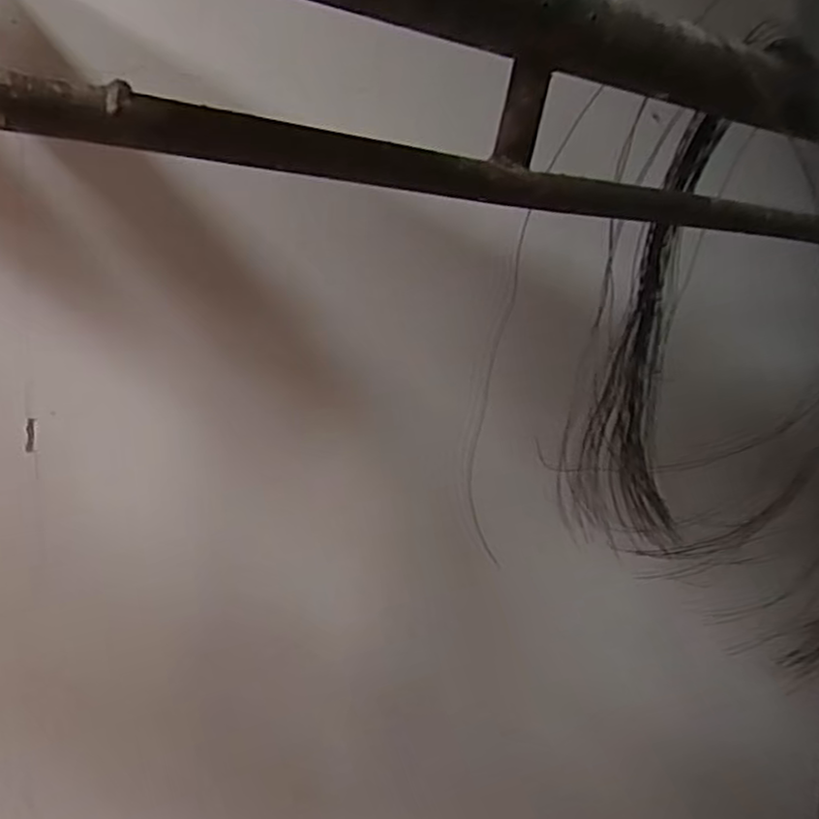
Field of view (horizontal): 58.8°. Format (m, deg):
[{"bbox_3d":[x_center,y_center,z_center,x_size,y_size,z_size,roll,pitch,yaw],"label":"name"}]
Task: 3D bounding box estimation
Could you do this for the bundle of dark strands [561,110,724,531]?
[{"bbox_3d":[0.189,-0.052,0.598,0.110,0.316,0.070,6,9,36],"label":"bundle of dark strands"}]

